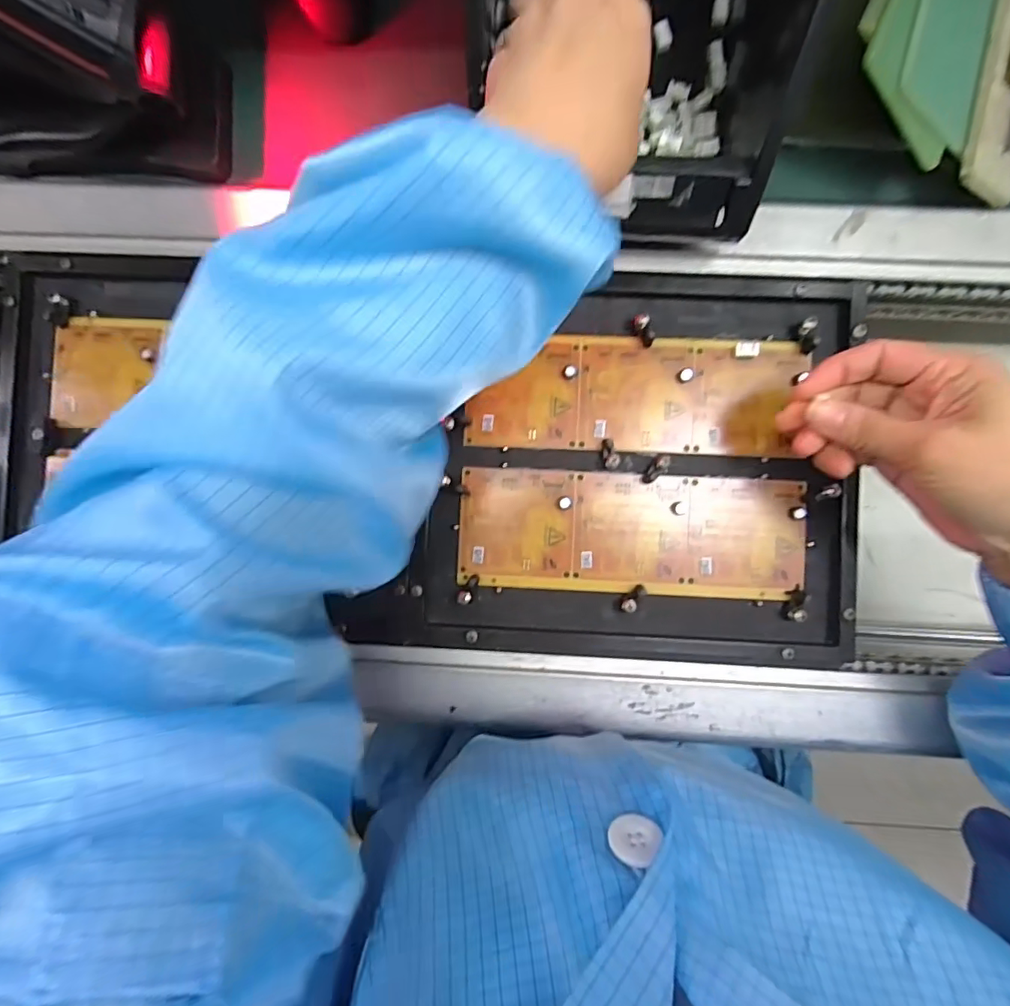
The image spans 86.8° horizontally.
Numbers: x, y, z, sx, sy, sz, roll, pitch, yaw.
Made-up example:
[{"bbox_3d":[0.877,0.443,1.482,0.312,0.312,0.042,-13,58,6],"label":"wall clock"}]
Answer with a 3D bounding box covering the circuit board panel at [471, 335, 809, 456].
[{"bbox_3d":[0.080,-0.068,0.334,0.198,0.007,0.069,3,89,3],"label":"circuit board panel"}]

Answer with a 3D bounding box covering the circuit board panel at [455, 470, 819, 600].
[{"bbox_3d":[0.078,0.018,0.334,0.210,0.005,0.071,2,89,2],"label":"circuit board panel"}]

